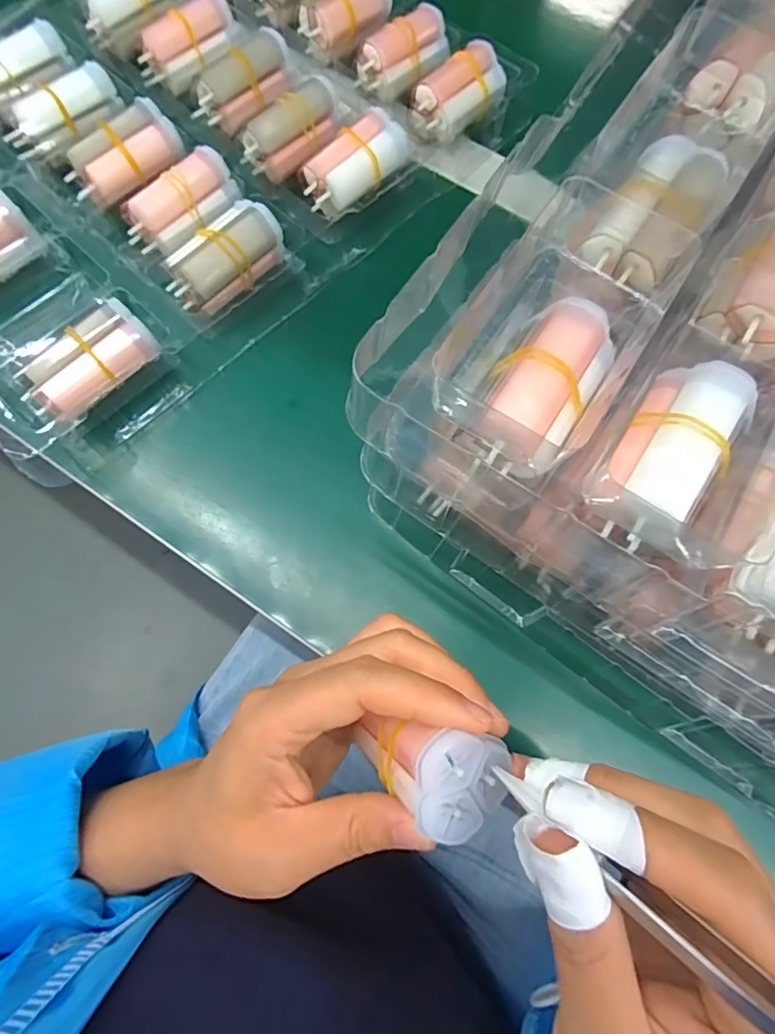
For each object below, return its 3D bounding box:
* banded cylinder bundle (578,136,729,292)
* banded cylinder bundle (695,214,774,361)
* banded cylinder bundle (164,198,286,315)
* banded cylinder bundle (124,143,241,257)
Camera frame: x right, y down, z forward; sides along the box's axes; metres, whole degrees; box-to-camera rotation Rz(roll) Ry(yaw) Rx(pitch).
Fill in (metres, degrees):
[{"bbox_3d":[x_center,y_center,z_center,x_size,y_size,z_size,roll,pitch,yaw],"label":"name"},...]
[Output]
[{"bbox_3d":[0.108,-0.124,0.206,0.033,0.017,0.059,35,75,9],"label":"banded cylinder bundle"},{"bbox_3d":[0.155,-0.095,0.203,0.024,0.029,0.065,30,74,8],"label":"banded cylinder bundle"},{"bbox_3d":[-0.092,-0.145,0.283,0.067,0.025,0.030,-42,78,-13],"label":"banded cylinder bundle"},{"bbox_3d":[-0.117,-0.182,0.293,0.028,0.022,0.069,42,76,11],"label":"banded cylinder bundle"}]

